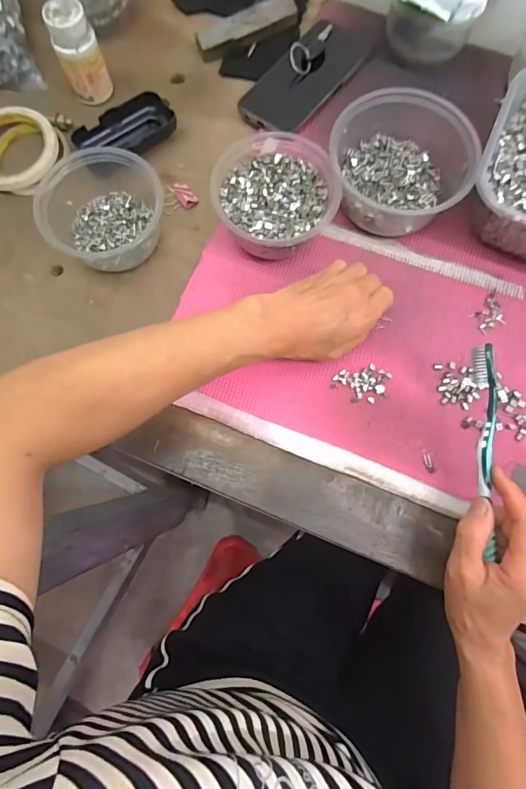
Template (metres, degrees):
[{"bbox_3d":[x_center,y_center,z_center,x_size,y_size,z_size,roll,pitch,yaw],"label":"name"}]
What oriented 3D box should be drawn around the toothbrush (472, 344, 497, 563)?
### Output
[{"bbox_3d":[0.178,0.044,0.333,0.016,0.010,0.165,-1,90,0],"label":"toothbrush"}]

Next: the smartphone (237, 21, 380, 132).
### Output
[{"bbox_3d":[0.051,-0.361,0.473,0.071,0.018,0.170,40,82,-1],"label":"smartphone"}]

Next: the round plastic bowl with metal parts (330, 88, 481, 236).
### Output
[{"bbox_3d":[0.131,-0.222,0.415,0.128,0.066,0.114,12,78,3],"label":"round plastic bowl with metal parts"}]

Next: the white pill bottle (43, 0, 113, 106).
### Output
[{"bbox_3d":[-0.195,-0.361,0.443,0.042,0.076,0.041,-2,77,0],"label":"white pill bottle"}]

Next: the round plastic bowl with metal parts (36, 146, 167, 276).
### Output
[{"bbox_3d":[-0.163,-0.189,0.413,0.109,0.066,0.115,-39,80,-8],"label":"round plastic bowl with metal parts"}]

